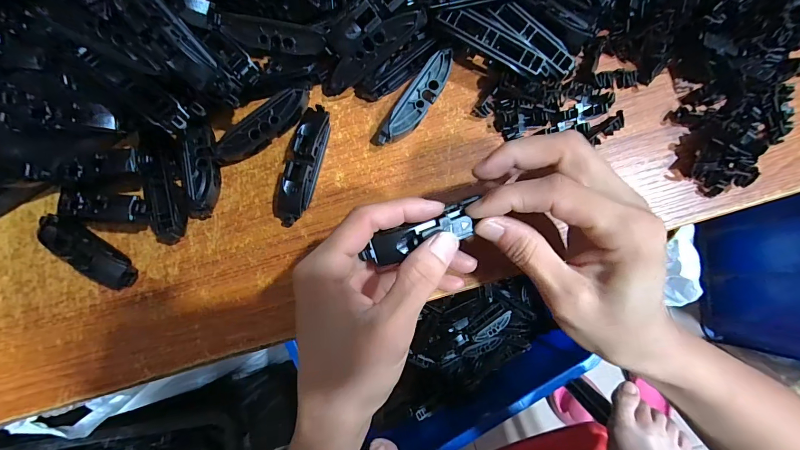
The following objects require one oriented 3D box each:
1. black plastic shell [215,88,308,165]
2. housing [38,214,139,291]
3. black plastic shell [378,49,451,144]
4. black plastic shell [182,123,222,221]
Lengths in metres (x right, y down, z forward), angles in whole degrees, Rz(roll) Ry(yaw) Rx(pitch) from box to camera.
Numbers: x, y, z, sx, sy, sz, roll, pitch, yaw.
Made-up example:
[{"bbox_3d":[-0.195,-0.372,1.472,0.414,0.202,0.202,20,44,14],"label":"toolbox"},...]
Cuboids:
[{"bbox_3d":[-0.094,-0.067,0.241,0.073,0.019,0.018,-34,82,-3],"label":"black plastic shell"},{"bbox_3d":[-0.210,0.017,0.234,0.070,0.021,0.018,32,85,6],"label":"housing"},{"bbox_3d":[0.013,-0.085,0.238,0.018,0.017,0.072,36,85,6],"label":"black plastic shell"},{"bbox_3d":[-0.133,-0.036,0.239,0.019,0.018,0.062,-4,82,2],"label":"black plastic shell"}]

